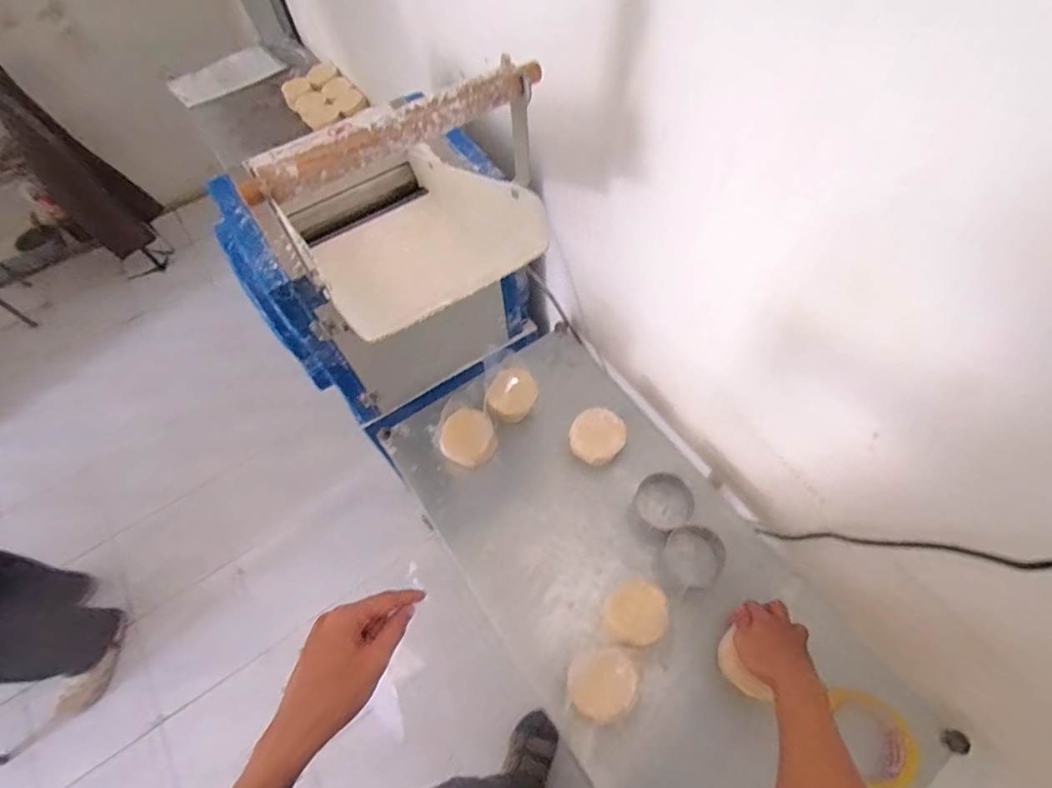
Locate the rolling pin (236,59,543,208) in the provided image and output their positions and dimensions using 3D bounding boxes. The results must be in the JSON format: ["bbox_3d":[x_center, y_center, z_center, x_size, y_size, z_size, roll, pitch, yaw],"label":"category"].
[{"bbox_3d":[-0.099,-0.214,0.403,0.260,0.031,0.022,-32,63,-14],"label":"rolling pin"}]

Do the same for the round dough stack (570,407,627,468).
[{"bbox_3d":[0.113,0.072,0.804,0.080,0.047,0.083,-2,60,3],"label":"round dough stack"}]

